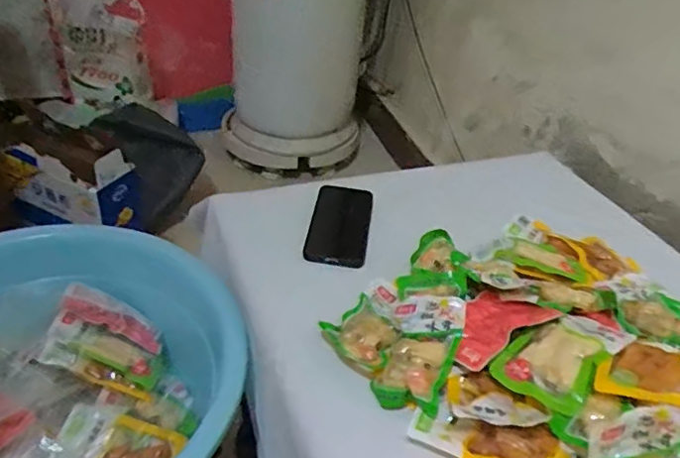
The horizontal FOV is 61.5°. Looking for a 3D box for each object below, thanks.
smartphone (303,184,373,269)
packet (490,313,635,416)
[{"bbox_3d":[0.001,-0.007,0.738,0.073,0.014,0.148,8,37,2],"label":"smartphone"},{"bbox_3d":[0.213,0.117,0.543,0.125,0.033,0.080,-28,49,-36],"label":"packet"}]

